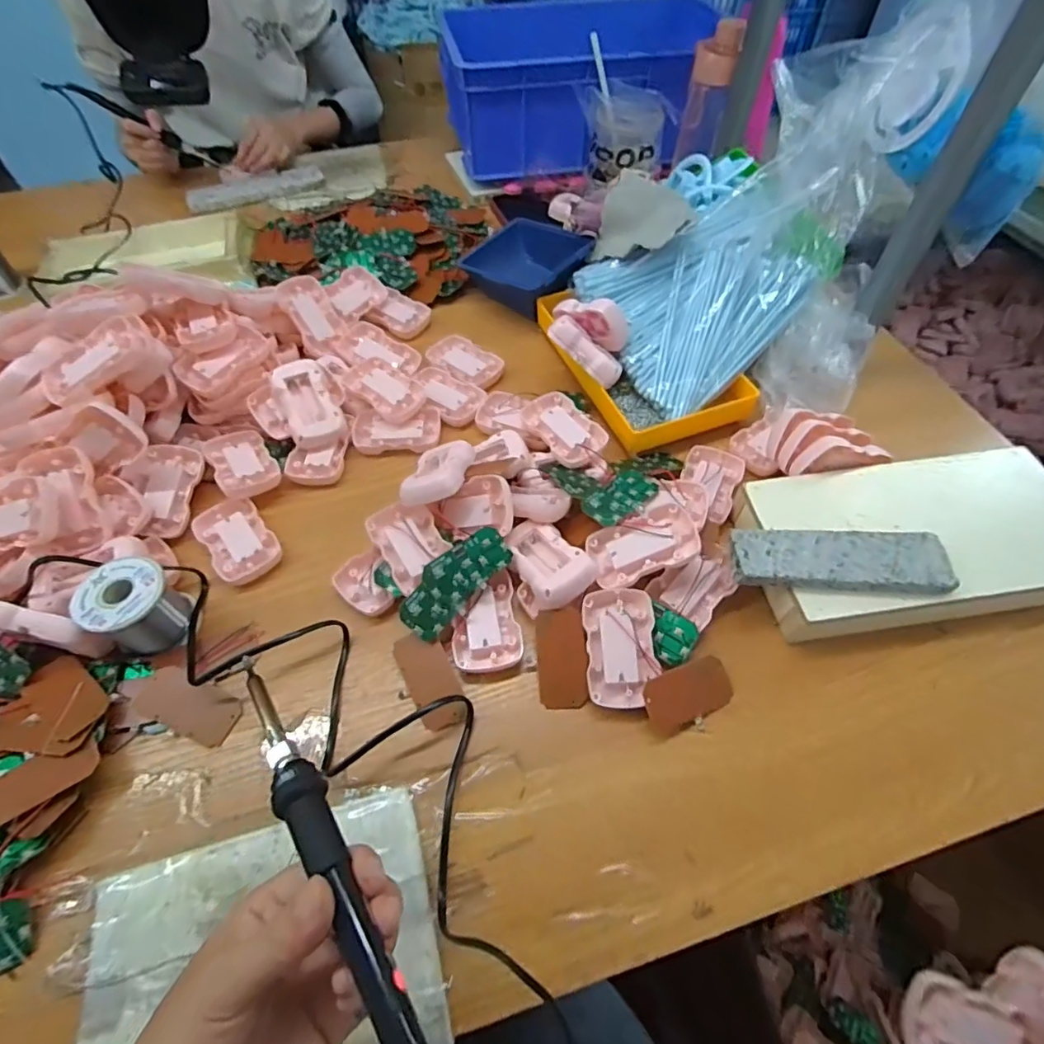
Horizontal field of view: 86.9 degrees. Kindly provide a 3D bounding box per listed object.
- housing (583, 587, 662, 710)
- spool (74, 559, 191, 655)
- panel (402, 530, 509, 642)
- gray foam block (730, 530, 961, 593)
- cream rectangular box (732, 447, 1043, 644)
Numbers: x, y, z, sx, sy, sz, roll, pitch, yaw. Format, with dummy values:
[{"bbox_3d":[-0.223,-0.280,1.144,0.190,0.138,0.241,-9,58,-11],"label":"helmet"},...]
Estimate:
[{"bbox_3d":[0.076,0.095,0.423,0.053,0.021,0.086,-1,56,0],"label":"housing"},{"bbox_3d":[-0.297,0.067,0.429,0.064,0.060,0.058,25,59,17],"label":"spool"},{"bbox_3d":[-0.053,0.046,0.440,0.100,0.007,0.043,-43,94,-17],"label":"panel"},{"bbox_3d":[0.245,0.028,0.426,0.159,0.011,0.048,2,56,2],"label":"gray foam block"},{"bbox_3d":[0.333,0.012,0.467,0.268,0.044,0.139,-9,56,-5],"label":"cream rectangular box"}]

